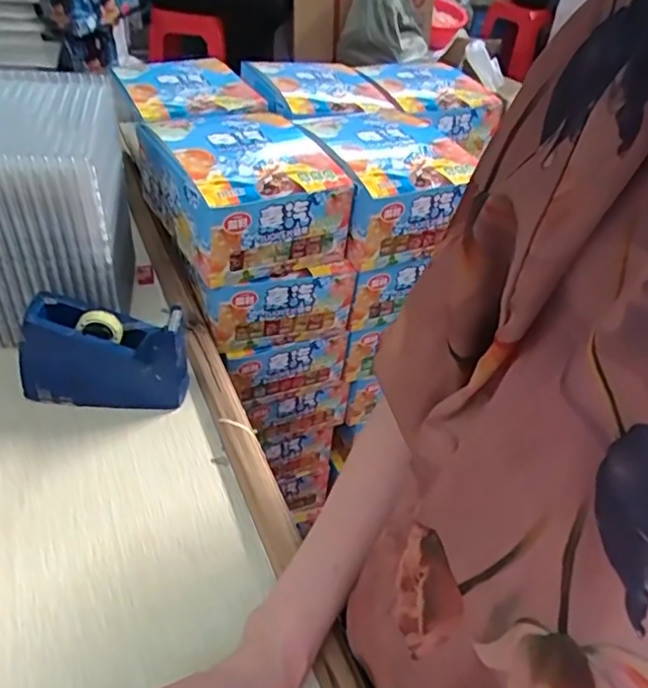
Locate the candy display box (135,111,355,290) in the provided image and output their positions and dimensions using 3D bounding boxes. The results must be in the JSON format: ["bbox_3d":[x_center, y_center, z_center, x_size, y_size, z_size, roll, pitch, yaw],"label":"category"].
[{"bbox_3d":[-0.087,-0.166,0.643,0.156,0.094,0.196,-18,45,-27],"label":"candy display box"}]

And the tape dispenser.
[{"bbox_3d":[-0.190,0.008,0.539,0.139,0.090,0.050,3,40,-5],"label":"tape dispenser"}]

